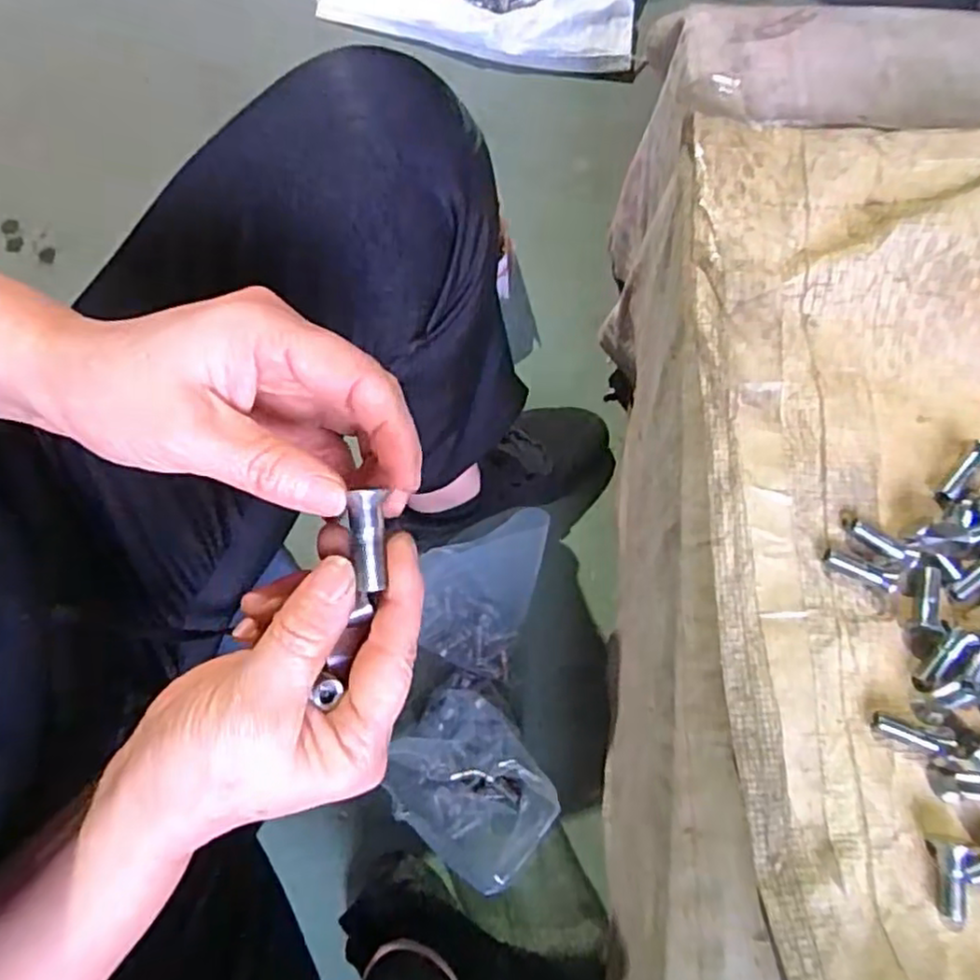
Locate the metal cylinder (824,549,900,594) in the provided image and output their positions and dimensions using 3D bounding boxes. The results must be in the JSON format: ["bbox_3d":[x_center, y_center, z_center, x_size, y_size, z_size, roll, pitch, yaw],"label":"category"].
[{"bbox_3d":[0.197,0.042,0.358,0.038,0.008,0.009,26,78,7],"label":"metal cylinder"}]

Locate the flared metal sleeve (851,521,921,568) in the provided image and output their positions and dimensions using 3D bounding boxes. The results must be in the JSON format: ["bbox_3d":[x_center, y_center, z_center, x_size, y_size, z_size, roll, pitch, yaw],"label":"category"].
[{"bbox_3d":[0.211,0.029,0.362,0.037,0.007,0.010,35,79,9],"label":"flared metal sleeve"}]

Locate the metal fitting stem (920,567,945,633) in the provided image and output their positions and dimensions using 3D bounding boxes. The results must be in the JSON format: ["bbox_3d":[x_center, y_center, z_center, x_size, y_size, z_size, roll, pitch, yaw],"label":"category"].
[{"bbox_3d":[0.234,0.058,0.358,0.013,0.011,0.034,14,77,4],"label":"metal fitting stem"}]

